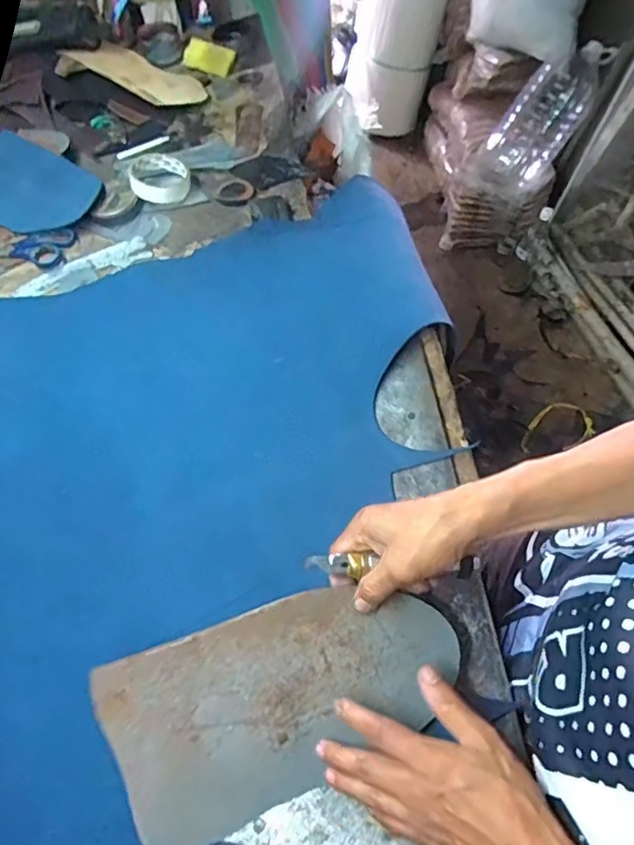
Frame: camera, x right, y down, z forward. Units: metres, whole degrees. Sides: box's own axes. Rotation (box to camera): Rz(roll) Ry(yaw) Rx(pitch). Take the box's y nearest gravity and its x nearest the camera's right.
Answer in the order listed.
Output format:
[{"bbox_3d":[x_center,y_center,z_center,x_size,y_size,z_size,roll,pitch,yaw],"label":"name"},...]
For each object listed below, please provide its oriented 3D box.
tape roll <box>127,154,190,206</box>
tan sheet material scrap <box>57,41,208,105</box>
[{"bbox_3d":[-0.231,-0.357,0.811,0.083,0.031,0.083,-5,63,-14],"label":"tape roll"},{"bbox_3d":[-0.309,-0.601,0.945,0.233,0.026,0.101,20,63,-3],"label":"tan sheet material scrap"}]

